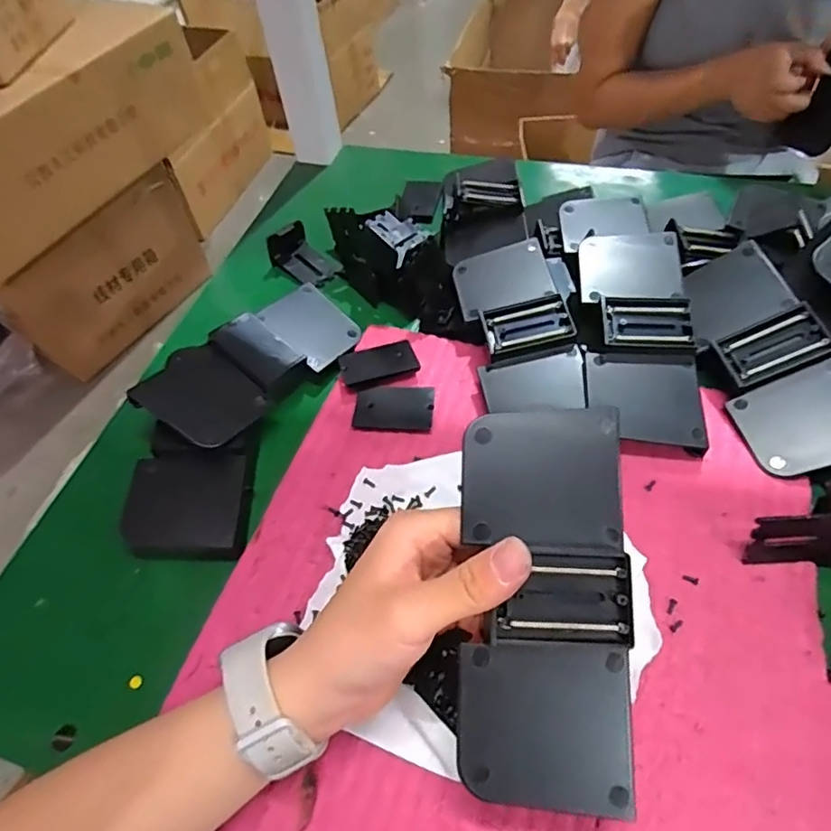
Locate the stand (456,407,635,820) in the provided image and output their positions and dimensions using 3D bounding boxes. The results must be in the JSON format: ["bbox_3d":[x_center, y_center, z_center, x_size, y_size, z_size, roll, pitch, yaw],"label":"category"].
[{"bbox_3d":[0.055,0.076,0.240,0.069,0.012,0.159,1,77,6],"label":"stand"}]

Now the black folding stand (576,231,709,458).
[{"bbox_3d":[0.150,-0.053,0.385,0.071,0.023,0.156,-1,68,4],"label":"black folding stand"}]

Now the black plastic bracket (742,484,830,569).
[{"bbox_3d":[0.215,0.059,0.314,0.057,0.033,0.041,4,56,8],"label":"black plastic bracket"}]

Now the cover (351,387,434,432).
[{"bbox_3d":[-0.015,-0.005,0.397,0.055,0.006,0.030,-2,55,4],"label":"cover"}]

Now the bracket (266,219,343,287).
[{"bbox_3d":[-0.098,-0.143,0.498,0.056,0.032,0.041,34,64,25],"label":"bracket"}]

